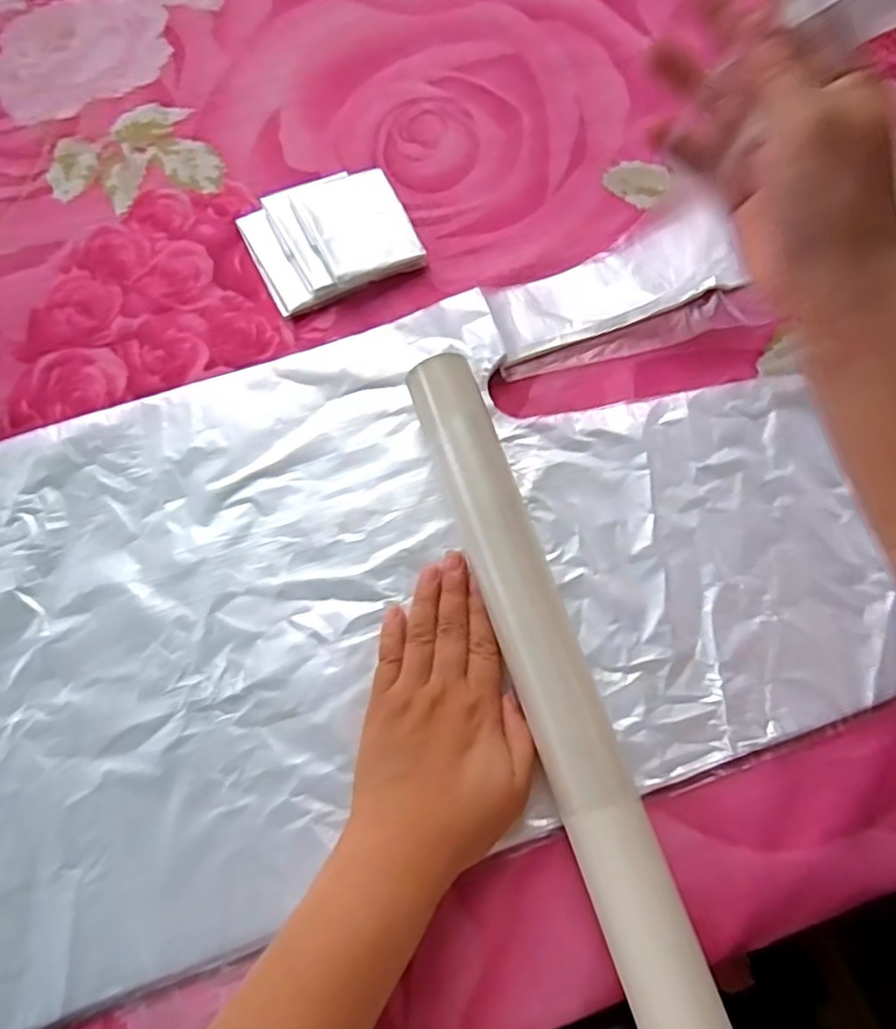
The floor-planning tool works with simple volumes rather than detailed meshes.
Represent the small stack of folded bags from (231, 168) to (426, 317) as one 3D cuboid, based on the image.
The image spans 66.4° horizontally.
[{"bbox_3d":[-0.078,-0.186,0.455,0.104,0.012,0.085,-22,73,-6],"label":"small stack of folded bags"}]

